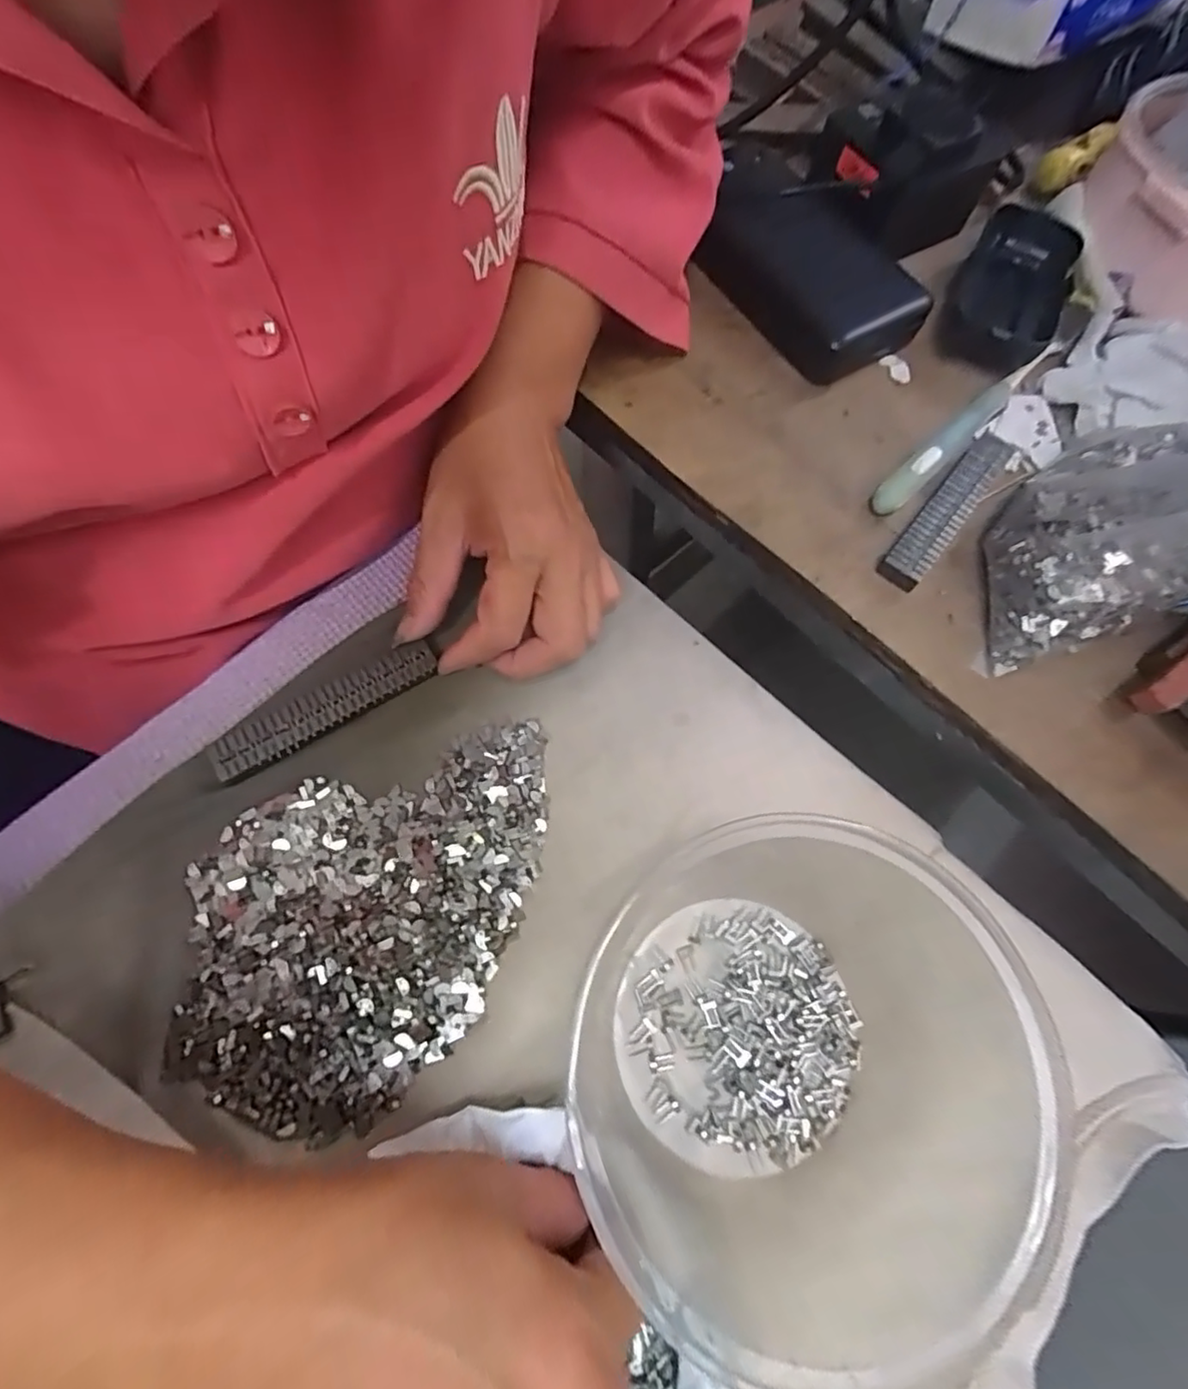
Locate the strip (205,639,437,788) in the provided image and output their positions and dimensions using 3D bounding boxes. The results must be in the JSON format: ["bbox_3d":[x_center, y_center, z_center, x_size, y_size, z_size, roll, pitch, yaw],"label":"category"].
[{"bbox_3d":[-0.115,0.006,0.269,0.096,0.006,0.022,-30,72,-13],"label":"strip"}]

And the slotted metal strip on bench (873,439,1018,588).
[{"bbox_3d":[0.168,-0.089,0.296,0.019,0.008,0.098,39,72,10],"label":"slotted metal strip on bench"}]

